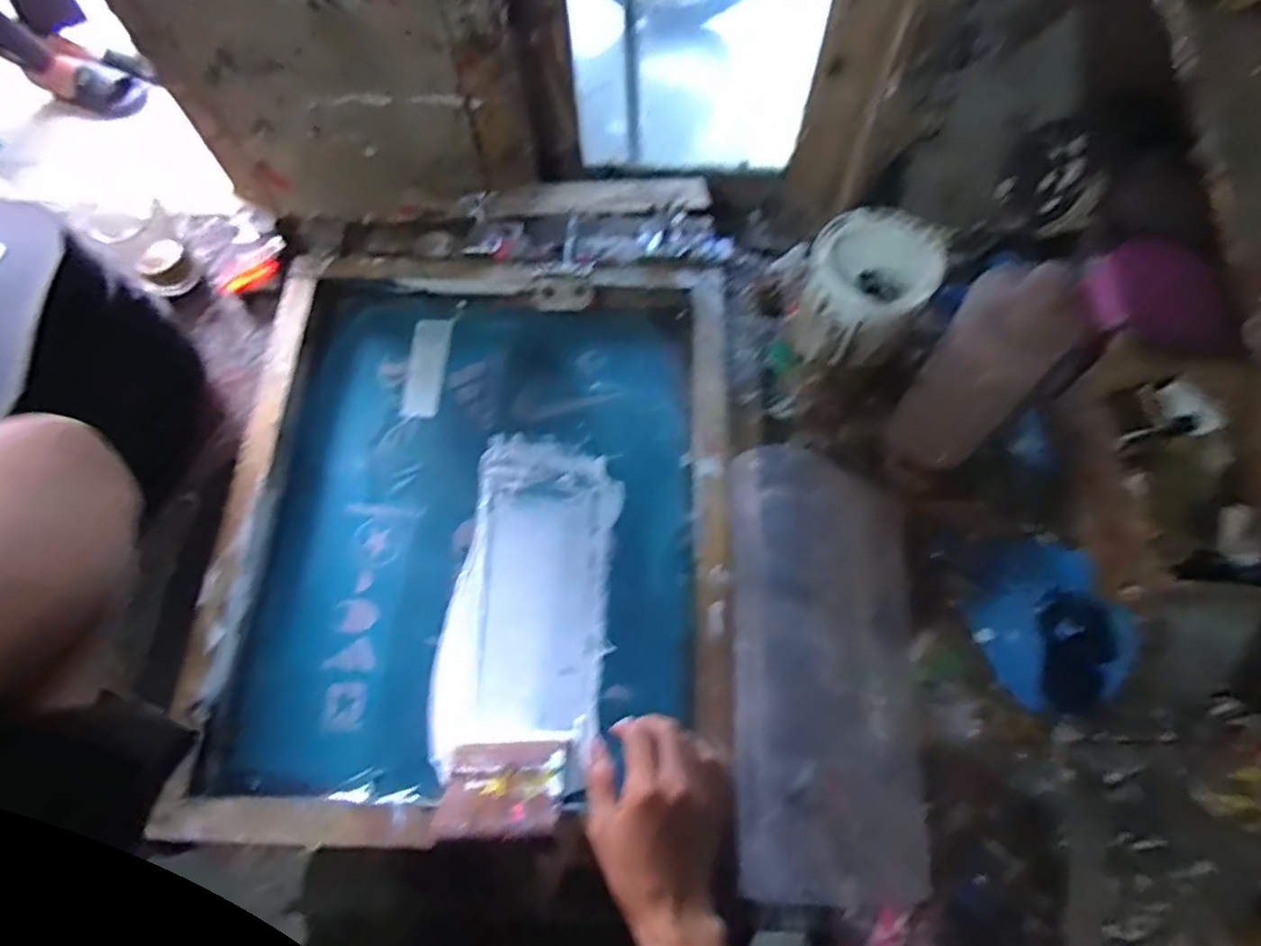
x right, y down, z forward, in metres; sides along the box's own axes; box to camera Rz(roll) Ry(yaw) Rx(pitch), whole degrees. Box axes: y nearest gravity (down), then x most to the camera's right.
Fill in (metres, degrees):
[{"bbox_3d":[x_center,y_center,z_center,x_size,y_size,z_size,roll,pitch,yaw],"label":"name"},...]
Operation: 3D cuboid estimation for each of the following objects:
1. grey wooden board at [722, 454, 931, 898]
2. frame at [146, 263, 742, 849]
[{"bbox_3d":[0.163,0.141,0.573,0.162,0.071,0.363,4,66,1],"label":"grey wooden board"},{"bbox_3d":[-0.135,0.034,0.644,0.462,0.072,0.549,0,66,0],"label":"frame"}]

